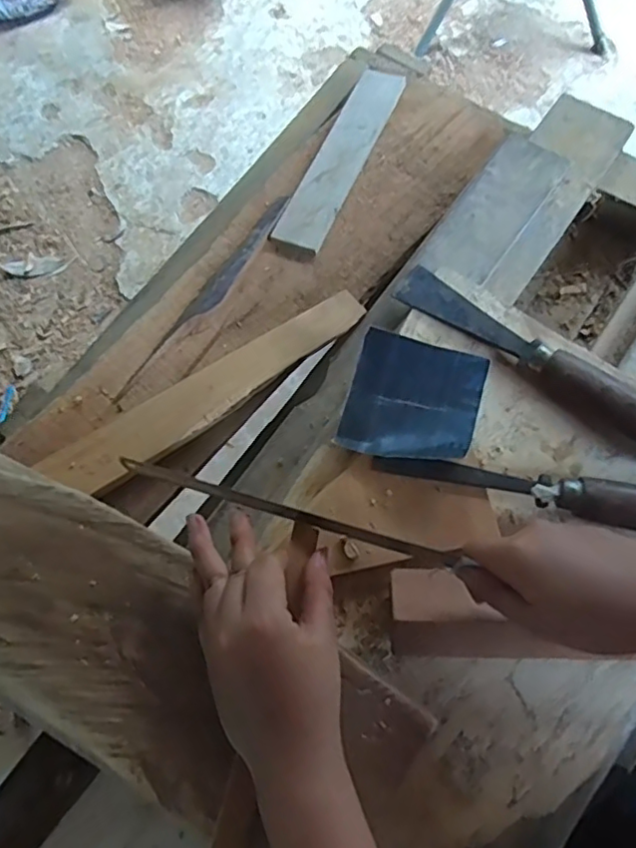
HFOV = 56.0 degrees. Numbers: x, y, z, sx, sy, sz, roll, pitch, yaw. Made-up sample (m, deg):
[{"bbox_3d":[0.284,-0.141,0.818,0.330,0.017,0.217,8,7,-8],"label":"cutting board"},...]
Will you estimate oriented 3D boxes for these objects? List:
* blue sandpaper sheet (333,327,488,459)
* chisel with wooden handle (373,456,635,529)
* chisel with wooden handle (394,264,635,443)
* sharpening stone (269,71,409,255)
[{"bbox_3d":[0.071,-0.018,0.447,0.095,0.020,0.093,14,70,8],"label":"blue sandpaper sheet"},{"bbox_3d":[0.171,0.046,0.416,0.255,0.032,0.026,13,69,7],"label":"chisel with wooden handle"},{"bbox_3d":[0.171,-0.054,0.456,0.252,0.040,0.031,38,75,16],"label":"chisel with wooden handle"},{"bbox_3d":[0.026,-0.283,0.626,0.050,0.008,0.258,21,68,9],"label":"sharpening stone"}]

